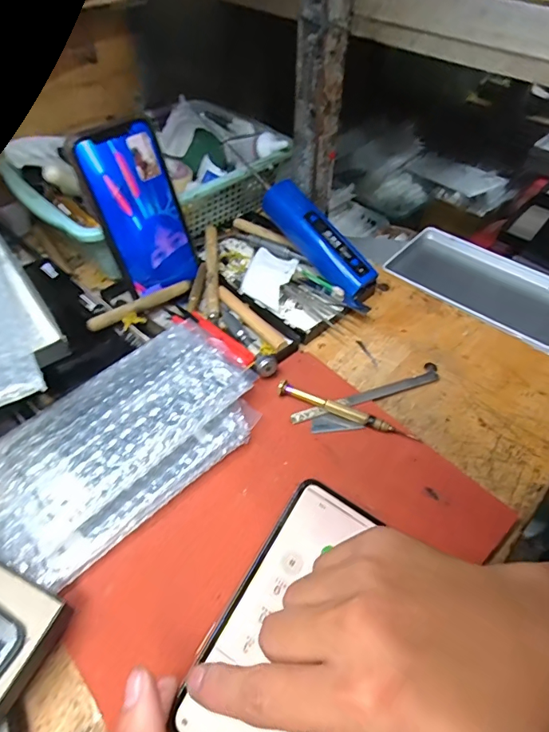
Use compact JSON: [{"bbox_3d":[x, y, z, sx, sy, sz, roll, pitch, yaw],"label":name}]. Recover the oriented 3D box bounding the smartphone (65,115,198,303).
[{"bbox_3d":[-0.114,-0.133,0.396,0.072,0.140,0.009,-36,40,-23],"label":"smartphone"}]

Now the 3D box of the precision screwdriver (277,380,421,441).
[{"bbox_3d":[0.053,0.035,0.344,0.106,0.010,0.009,20,52,15],"label":"precision screwdriver"}]

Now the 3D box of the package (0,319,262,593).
[{"bbox_3d":[-0.101,0.046,0.309,0.187,0.028,0.106,-36,59,-28],"label":"package"}]

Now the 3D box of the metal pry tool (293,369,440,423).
[{"bbox_3d":[0.073,0.023,0.359,0.128,0.004,0.011,-17,52,-15],"label":"metal pry tool"}]

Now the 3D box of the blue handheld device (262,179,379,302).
[{"bbox_3d":[0.042,-0.121,0.438,0.030,0.038,0.137,-37,80,-29],"label":"blue handheld device"}]

